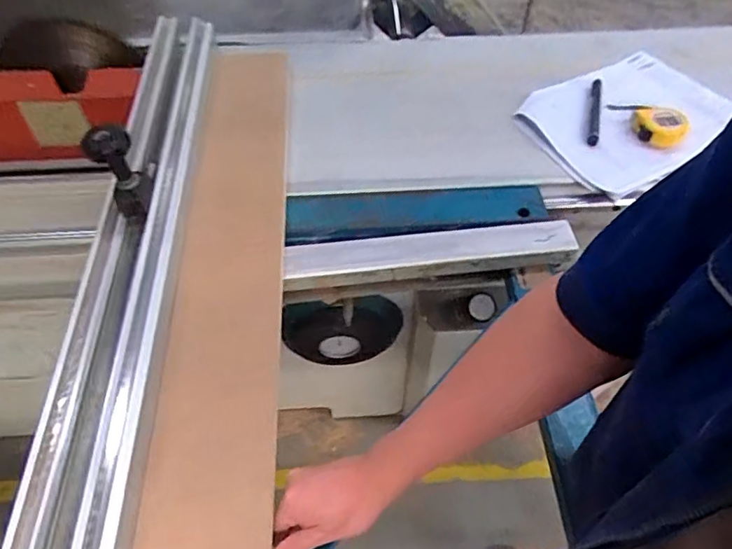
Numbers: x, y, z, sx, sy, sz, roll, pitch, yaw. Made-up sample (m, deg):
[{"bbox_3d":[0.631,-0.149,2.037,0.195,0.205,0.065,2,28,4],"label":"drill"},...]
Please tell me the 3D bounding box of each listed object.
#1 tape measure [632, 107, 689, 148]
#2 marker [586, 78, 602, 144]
[{"bbox_3d":[0.428,-0.215,0.802,0.067,0.029,0.060,4,54,4],"label":"tape measure"},{"bbox_3d":[0.349,-0.249,0.846,0.016,0.016,0.150,12,55,9],"label":"marker"}]

